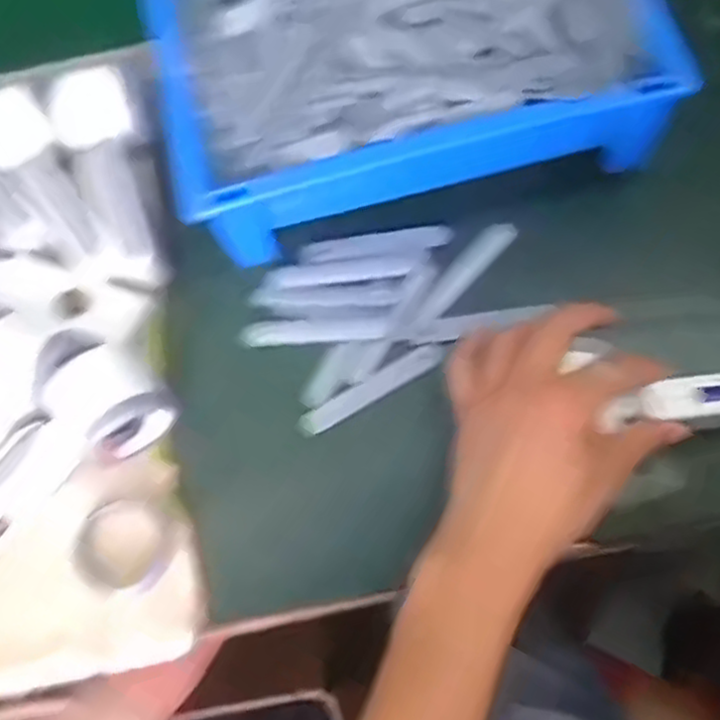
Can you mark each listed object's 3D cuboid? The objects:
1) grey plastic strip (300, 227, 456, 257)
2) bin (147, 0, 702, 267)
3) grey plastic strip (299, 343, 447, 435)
[{"bbox_3d":[0.012,-0.081,0.528,0.101,0.005,0.015,-5,67,1],"label":"grey plastic strip"},{"bbox_3d":[0.028,-0.200,0.517,0.310,0.095,0.223,-12,67,-2],"label":"bin"},{"bbox_3d":[0.008,0.018,0.493,0.103,0.004,0.016,-30,88,0],"label":"grey plastic strip"}]

